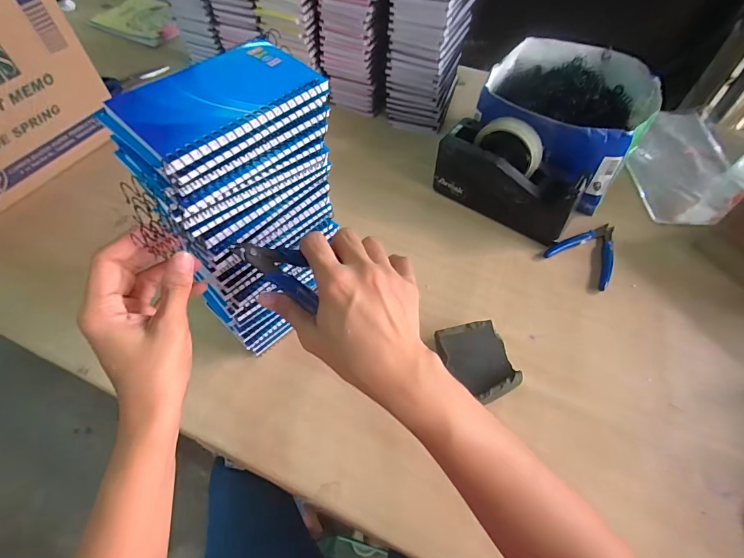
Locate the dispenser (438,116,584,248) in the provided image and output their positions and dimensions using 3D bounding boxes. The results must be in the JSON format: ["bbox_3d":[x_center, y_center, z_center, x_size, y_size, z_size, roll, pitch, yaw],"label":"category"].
[{"bbox_3d":[0.196,-0.150,0.570,0.204,0.116,0.077,34,62,22],"label":"dispenser"}]

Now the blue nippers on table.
[{"bbox_3d":[0.310,-0.047,0.560,0.087,0.018,0.109,36,63,22],"label":"blue nippers on table"}]

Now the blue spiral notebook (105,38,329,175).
[{"bbox_3d":[-0.108,-0.132,0.287,0.133,0.010,0.085,-40,64,-23],"label":"blue spiral notebook"}]

